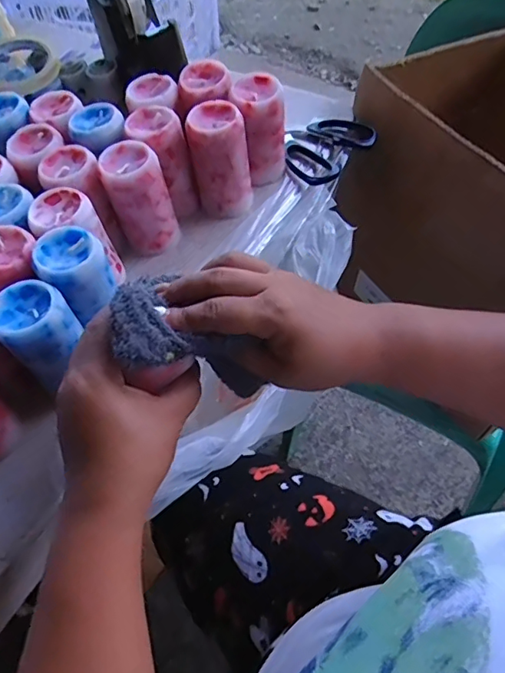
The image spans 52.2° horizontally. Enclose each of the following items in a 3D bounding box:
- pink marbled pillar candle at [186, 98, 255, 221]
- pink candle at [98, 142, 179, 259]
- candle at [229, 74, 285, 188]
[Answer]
[{"bbox_3d":[-0.031,-0.165,0.486,0.055,0.094,0.053,-7,58,0],"label":"pink marbled pillar candle"},{"bbox_3d":[-0.102,-0.123,0.467,0.054,0.089,0.053,-20,59,-8],"label":"pink candle"},{"bbox_3d":[0.005,-0.198,0.501,0.053,0.093,0.053,-7,58,0],"label":"candle"}]

